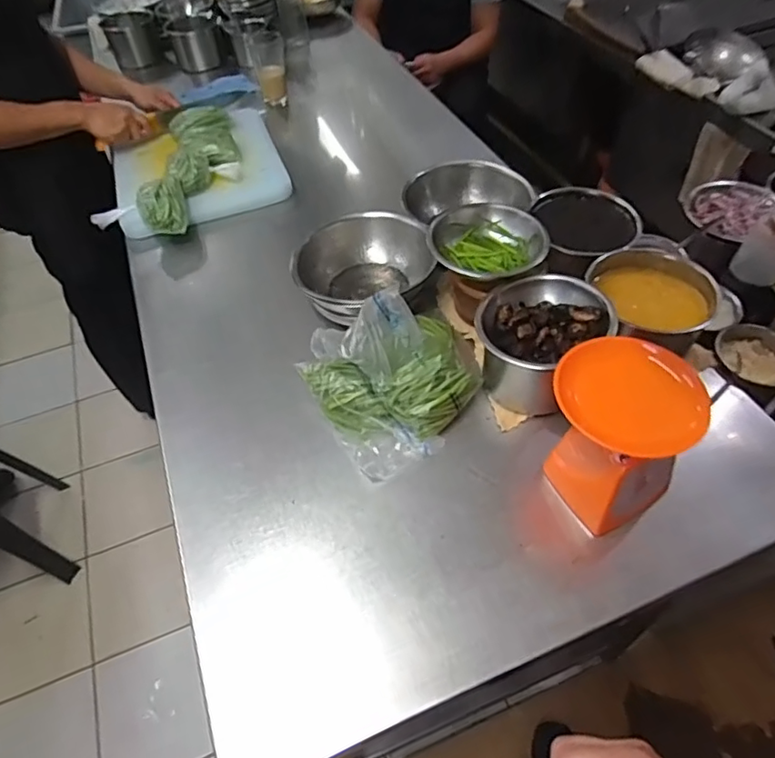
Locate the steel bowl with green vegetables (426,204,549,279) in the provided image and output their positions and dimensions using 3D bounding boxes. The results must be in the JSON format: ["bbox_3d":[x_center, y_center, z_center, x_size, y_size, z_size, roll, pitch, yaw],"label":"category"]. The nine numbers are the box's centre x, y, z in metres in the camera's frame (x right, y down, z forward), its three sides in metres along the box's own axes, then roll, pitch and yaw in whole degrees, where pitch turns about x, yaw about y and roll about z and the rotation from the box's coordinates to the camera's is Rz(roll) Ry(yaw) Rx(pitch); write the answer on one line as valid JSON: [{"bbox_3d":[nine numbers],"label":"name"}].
[{"bbox_3d":[0.147,-0.205,0.843,0.168,0.056,0.130,-14,51,-8],"label":"steel bowl with green vegetables"}]

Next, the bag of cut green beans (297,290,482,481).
[{"bbox_3d":[0.012,-0.026,0.786,0.234,0.133,0.234,-27,54,-17],"label":"bag of cut green beans"}]

